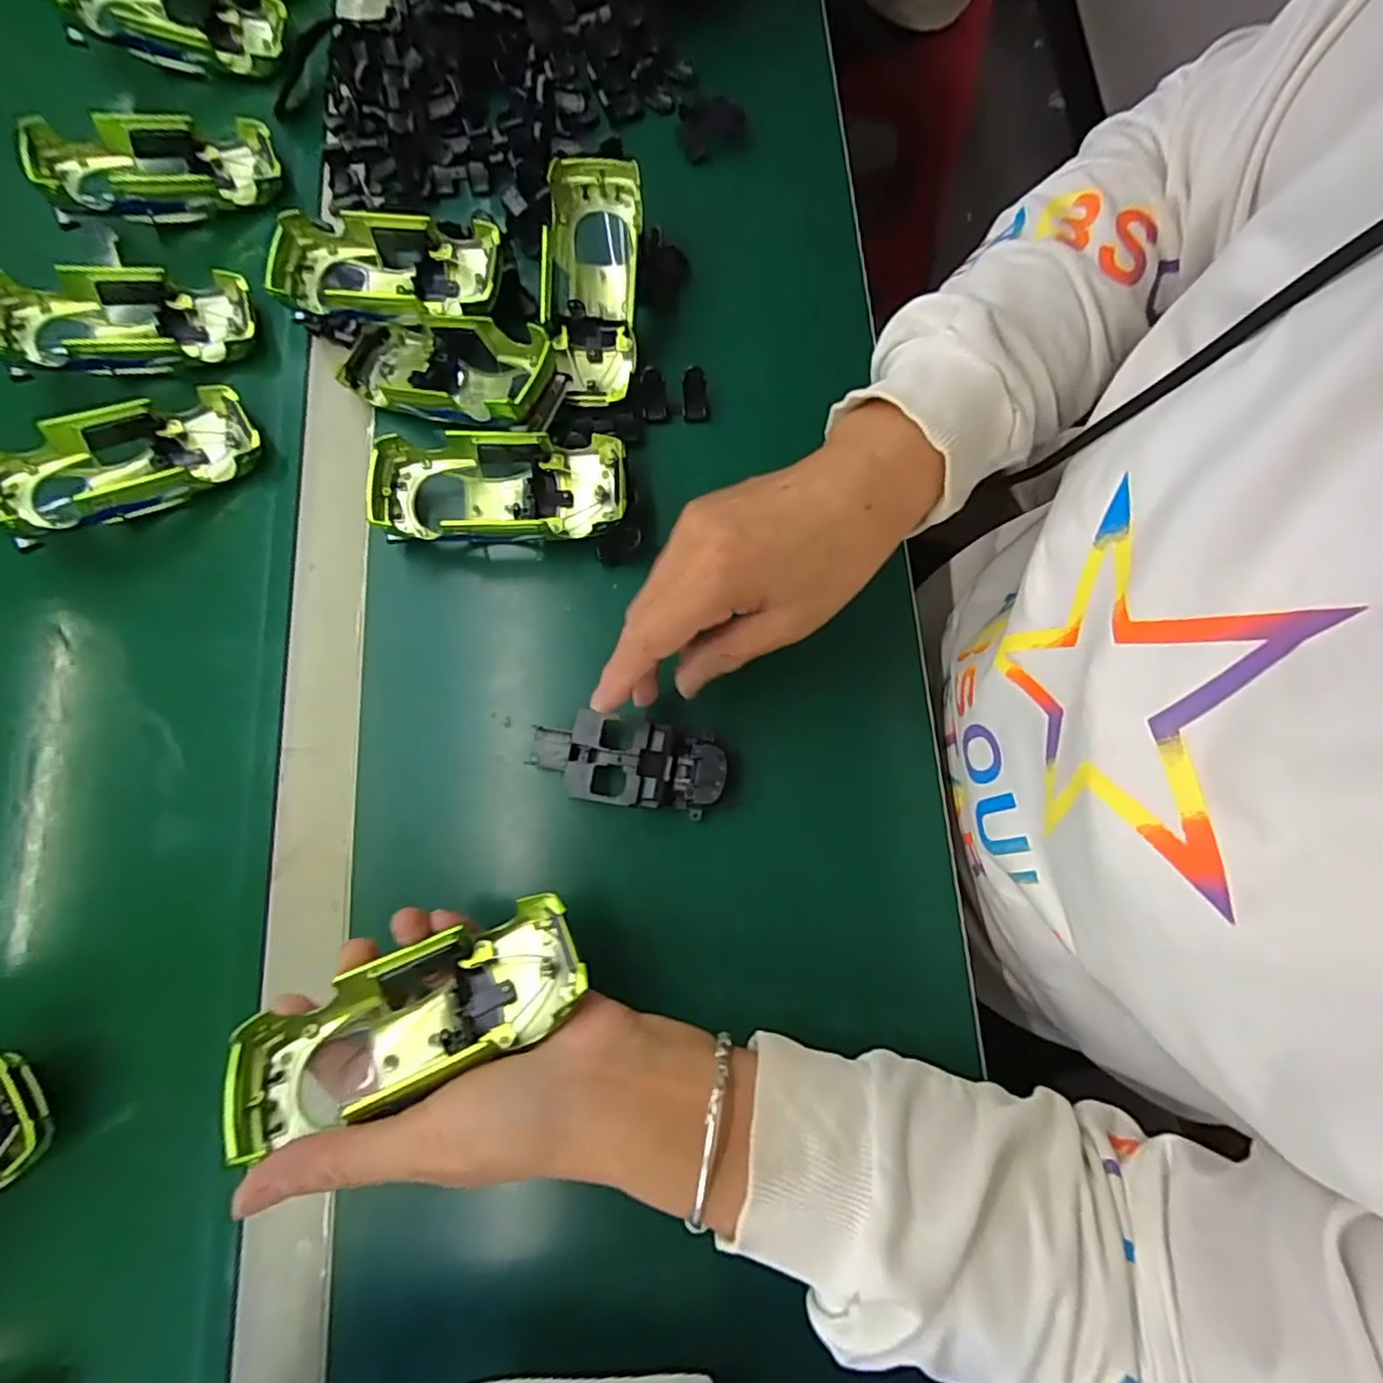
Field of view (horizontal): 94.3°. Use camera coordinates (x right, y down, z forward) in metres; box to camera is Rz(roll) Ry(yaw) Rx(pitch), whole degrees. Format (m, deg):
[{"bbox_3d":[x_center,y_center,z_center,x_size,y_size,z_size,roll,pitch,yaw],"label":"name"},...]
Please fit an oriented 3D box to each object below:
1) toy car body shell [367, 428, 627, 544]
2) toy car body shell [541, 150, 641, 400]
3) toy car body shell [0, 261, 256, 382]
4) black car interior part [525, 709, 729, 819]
[{"bbox_3d":[-0.102,-0.106,0.346,0.132,0.033,0.058,0,77,1],"label":"toy car body shell"},{"bbox_3d":[-0.057,-0.232,0.374,0.054,0.034,0.130,0,92,1],"label":"toy car body shell"},{"bbox_3d":[-0.335,-0.219,0.380,0.133,0.046,0.058,-15,77,-2],"label":"toy car body shell"},{"bbox_3d":[-0.032,0.036,0.323,0.097,0.017,0.042,9,77,3],"label":"black car interior part"}]

